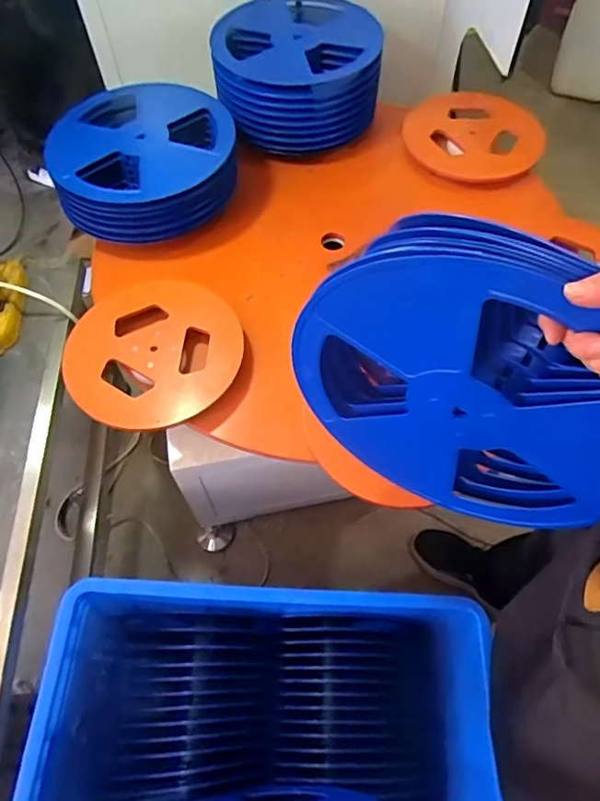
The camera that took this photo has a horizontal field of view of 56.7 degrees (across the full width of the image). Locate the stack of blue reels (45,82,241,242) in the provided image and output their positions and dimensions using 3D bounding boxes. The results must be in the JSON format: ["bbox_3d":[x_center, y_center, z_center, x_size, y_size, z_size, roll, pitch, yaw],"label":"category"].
[{"bbox_3d":[-0.272,-0.441,0.996,0.309,0.105,0.292,-9,61,-6],"label":"stack of blue reels"}]

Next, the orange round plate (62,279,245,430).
[{"bbox_3d":[-0.231,-0.083,0.863,0.262,0.025,0.268,-1,58,1],"label":"orange round plate"}]

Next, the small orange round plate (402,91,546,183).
[{"bbox_3d":[0.345,-0.531,1.104,0.266,0.031,0.221,10,61,6],"label":"small orange round plate"}]

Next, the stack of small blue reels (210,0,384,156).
[{"bbox_3d":[-0.016,-0.680,1.135,0.316,0.160,0.322,-8,61,-5],"label":"stack of small blue reels"}]

